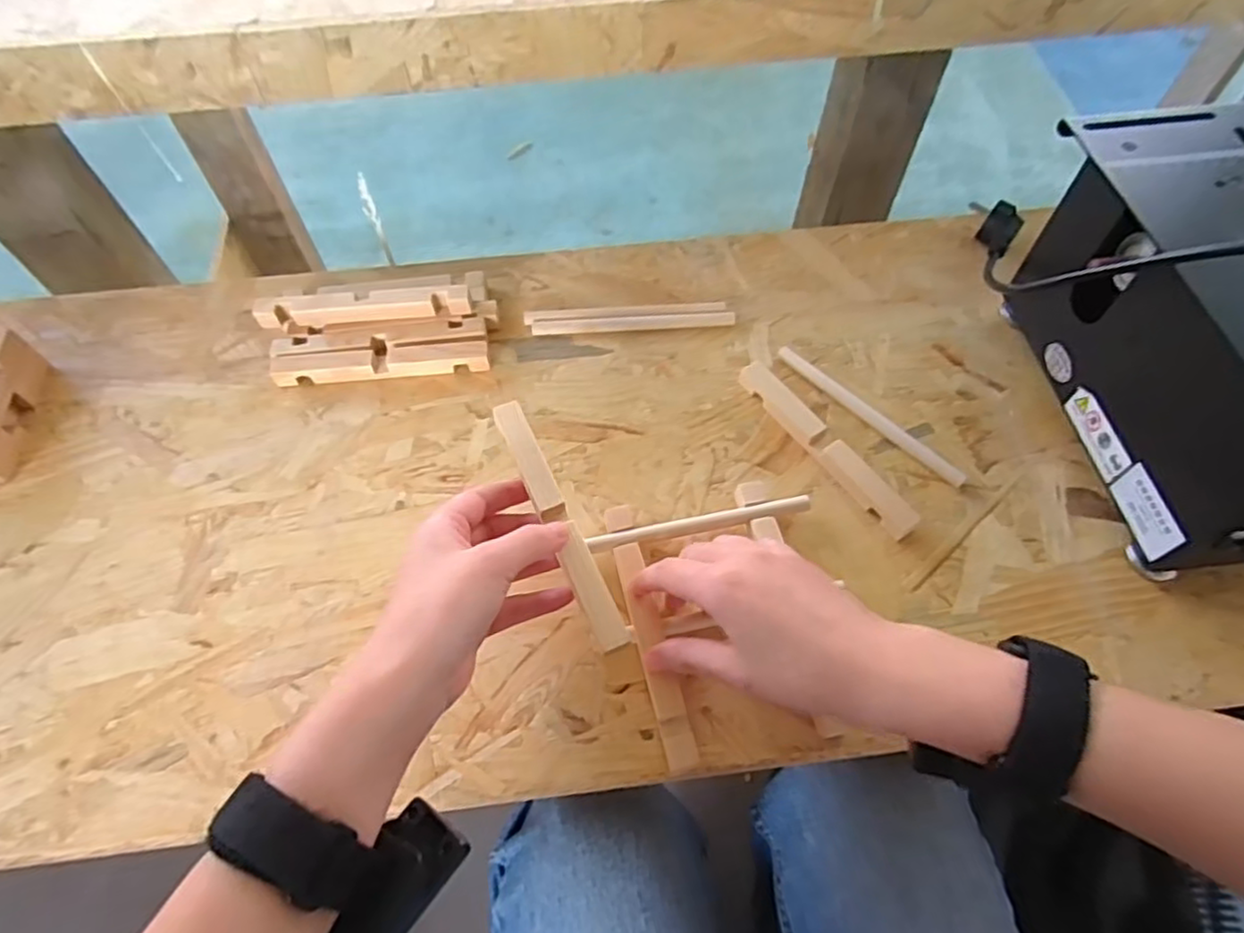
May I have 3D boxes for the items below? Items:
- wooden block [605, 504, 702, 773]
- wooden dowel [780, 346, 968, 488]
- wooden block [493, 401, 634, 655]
[{"bbox_3d":[0.015,0.090,0.380,0.017,0.015,0.150,-13,61,-6],"label":"wooden block"},{"bbox_3d":[0.167,-0.036,0.461,0.010,0.011,0.147,-40,67,-20],"label":"wooden dowel"},{"bbox_3d":[-0.034,0.028,0.363,0.016,0.011,0.149,-22,68,-12],"label":"wooden block"}]

